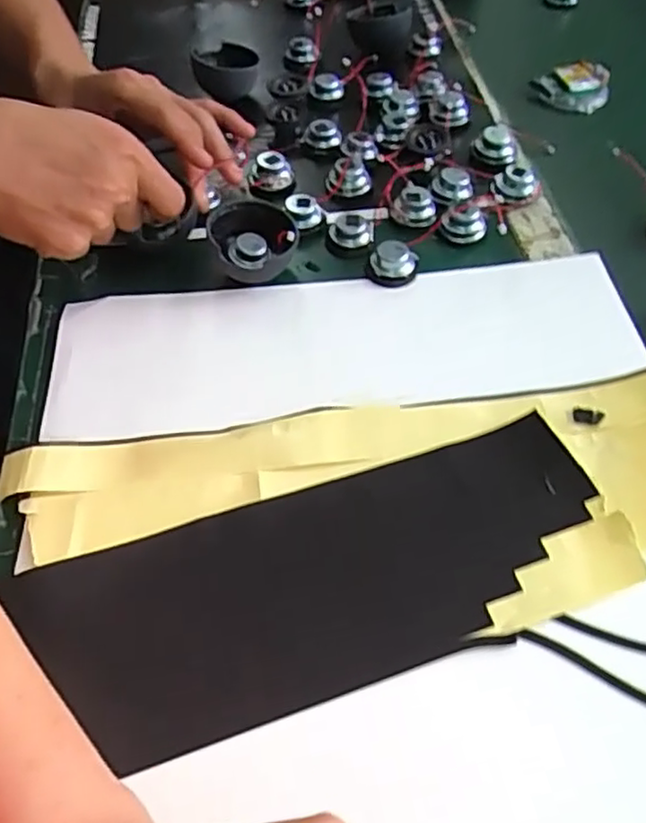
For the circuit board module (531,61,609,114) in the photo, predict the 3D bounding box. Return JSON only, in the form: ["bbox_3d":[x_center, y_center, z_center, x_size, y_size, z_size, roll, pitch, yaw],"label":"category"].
[{"bbox_3d":[0.237,-0.302,0.623,0.063,0.021,0.053,-29,58,-19],"label":"circuit board module"}]

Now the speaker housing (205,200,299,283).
[{"bbox_3d":[-0.048,-0.115,0.461,0.059,0.037,0.057,-9,54,-6],"label":"speaker housing"}]

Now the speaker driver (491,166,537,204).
[{"bbox_3d":[0.146,-0.172,0.506,0.030,0.015,0.025,24,57,18],"label":"speaker driver"}]

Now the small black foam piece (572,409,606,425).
[{"bbox_3d":[0.155,0.003,0.388,0.017,0.004,0.010,9,54,8],"label":"small black foam piece"}]

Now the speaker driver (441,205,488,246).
[{"bbox_3d":[0.103,-0.137,0.485,0.031,0.013,0.029,11,54,9],"label":"speaker driver"}]

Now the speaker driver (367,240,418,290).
[{"bbox_3d":[0.048,-0.102,0.461,0.034,0.018,0.027,3,53,3],"label":"speaker driver"}]

